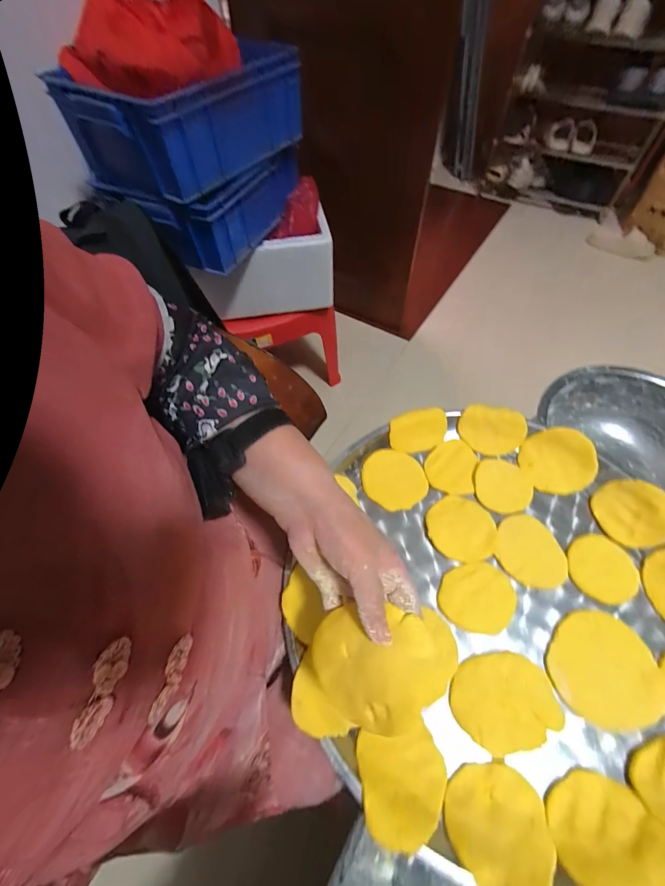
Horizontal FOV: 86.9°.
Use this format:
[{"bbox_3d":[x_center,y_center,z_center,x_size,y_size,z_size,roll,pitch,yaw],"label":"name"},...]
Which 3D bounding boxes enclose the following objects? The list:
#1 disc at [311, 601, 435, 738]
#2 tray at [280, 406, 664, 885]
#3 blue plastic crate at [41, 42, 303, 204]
[{"bbox_3d":[0.024,0.160,0.252,0.088,0.012,0.071,-1,64,28],"label":"disc"},{"bbox_3d":[0.178,0.156,0.370,0.417,0.042,0.429,-2,60,3],"label":"tray"},{"bbox_3d":[-0.247,-0.575,0.610,0.286,0.128,0.319,26,63,17],"label":"blue plastic crate"}]

